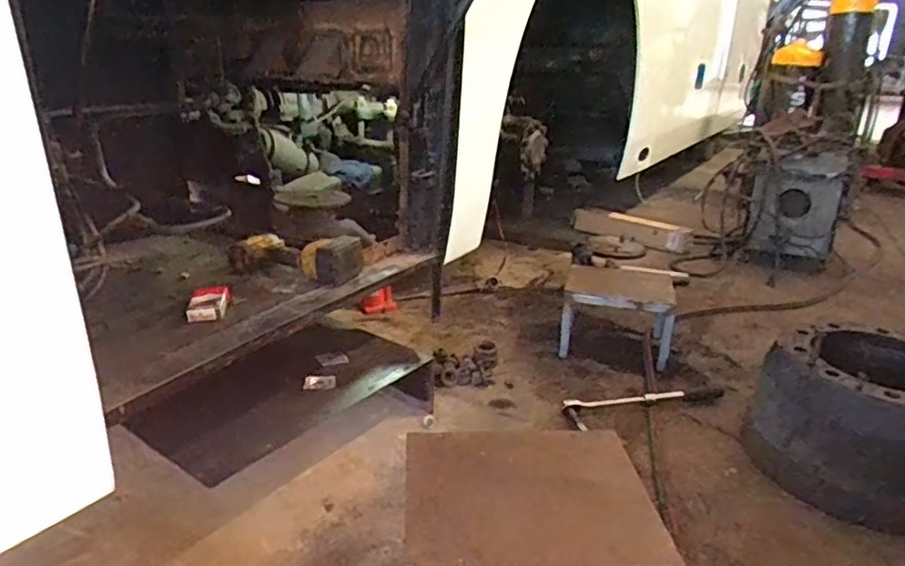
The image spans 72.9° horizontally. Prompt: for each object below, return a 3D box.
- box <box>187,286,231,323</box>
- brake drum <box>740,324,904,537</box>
[{"bbox_3d":[-0.434,0.036,1.093,0.067,0.024,0.099,-3,21,-15],"label":"box"},{"bbox_3d":[0.893,0.295,1.300,0.348,0.262,0.425,-16,28,-39],"label":"brake drum"}]

